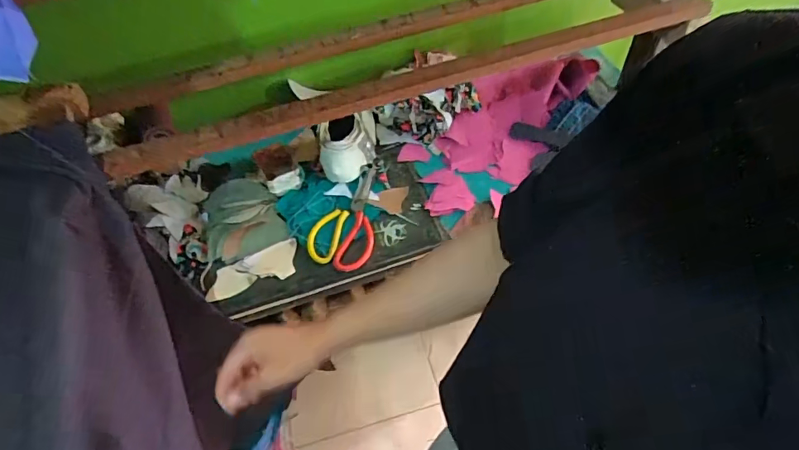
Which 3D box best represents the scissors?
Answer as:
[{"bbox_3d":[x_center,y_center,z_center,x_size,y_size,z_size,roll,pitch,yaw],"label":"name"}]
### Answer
[{"bbox_3d":[-0.098,-0.016,0.838,0.108,0.032,0.195,-1,55,4],"label":"scissors"}]

